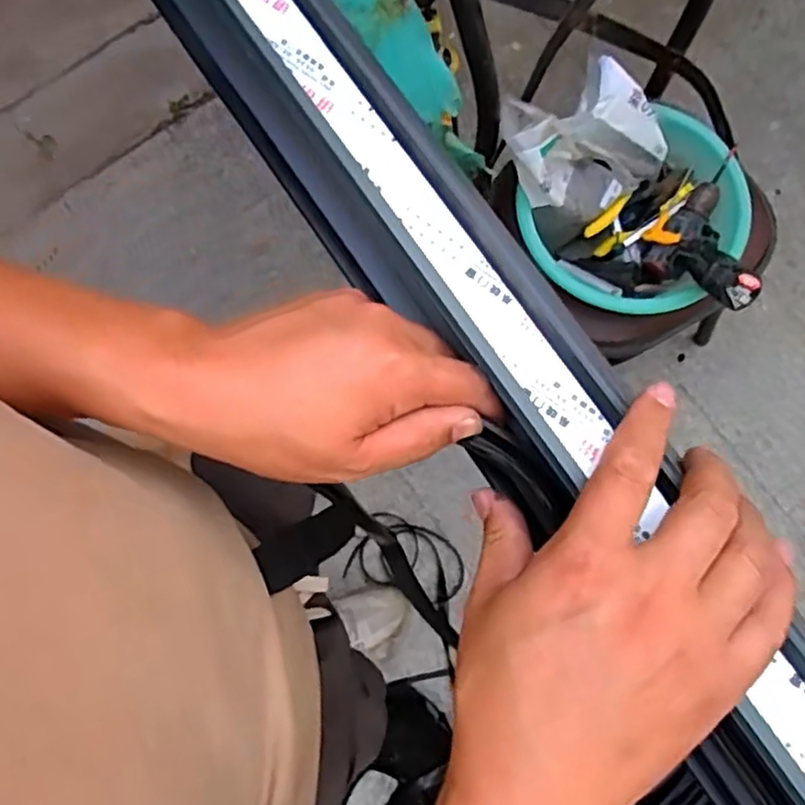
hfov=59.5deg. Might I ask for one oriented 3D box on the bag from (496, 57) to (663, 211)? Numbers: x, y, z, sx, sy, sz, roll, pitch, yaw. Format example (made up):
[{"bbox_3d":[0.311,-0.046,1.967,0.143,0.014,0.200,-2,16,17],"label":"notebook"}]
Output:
[{"bbox_3d":[0.249,-0.371,0.982,0.232,0.099,0.177,-22,79,-1],"label":"bag"}]

